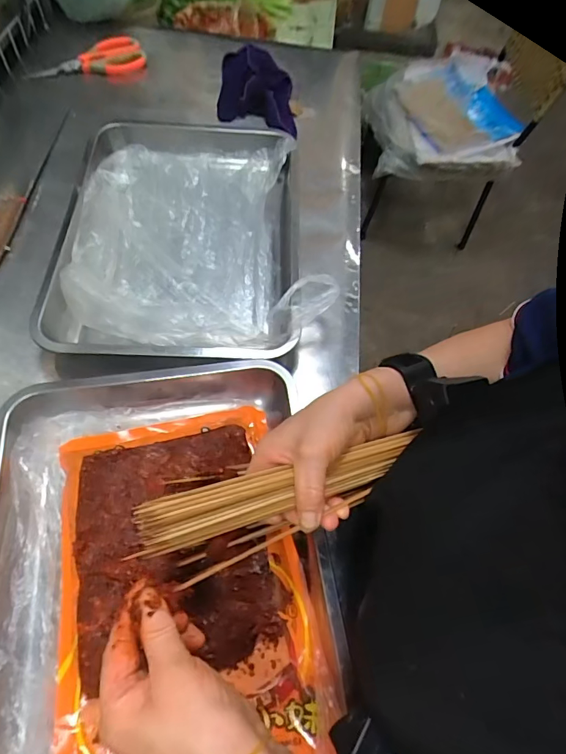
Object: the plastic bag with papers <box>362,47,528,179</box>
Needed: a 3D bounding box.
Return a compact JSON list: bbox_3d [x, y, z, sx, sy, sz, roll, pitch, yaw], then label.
[{"bbox_3d":[0.440,-0.758,1.303,0.388,0.117,0.456,1,61,-2],"label":"plastic bag with papers"}]

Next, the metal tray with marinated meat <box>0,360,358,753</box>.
[{"bbox_3d":[-0.111,0.169,0.391,0.293,0.041,0.380,-8,62,-7],"label":"metal tray with marinated meat"}]

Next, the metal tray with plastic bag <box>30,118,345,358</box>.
[{"bbox_3d":[-0.129,-0.190,0.575,0.311,0.062,0.394,-5,62,-5],"label":"metal tray with plastic bag"}]

